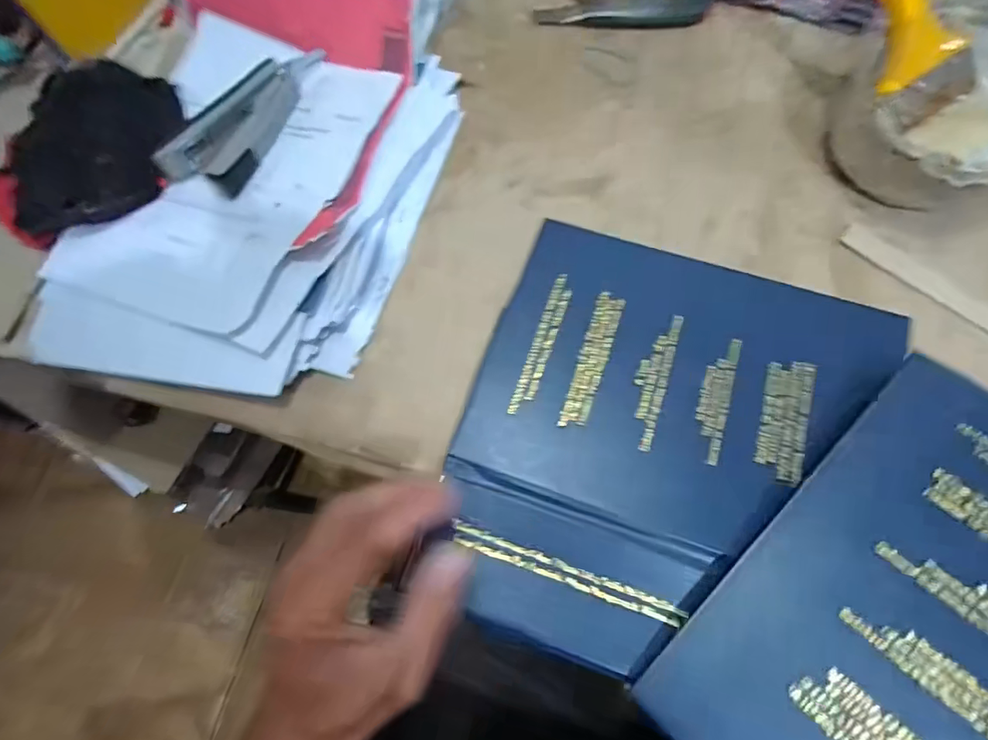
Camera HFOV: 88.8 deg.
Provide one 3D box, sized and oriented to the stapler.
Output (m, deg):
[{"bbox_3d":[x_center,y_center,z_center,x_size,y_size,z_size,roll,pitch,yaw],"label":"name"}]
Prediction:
[{"bbox_3d":[-0.202,-0.212,0.425,0.054,0.030,0.163,38,76,15],"label":"stapler"}]

